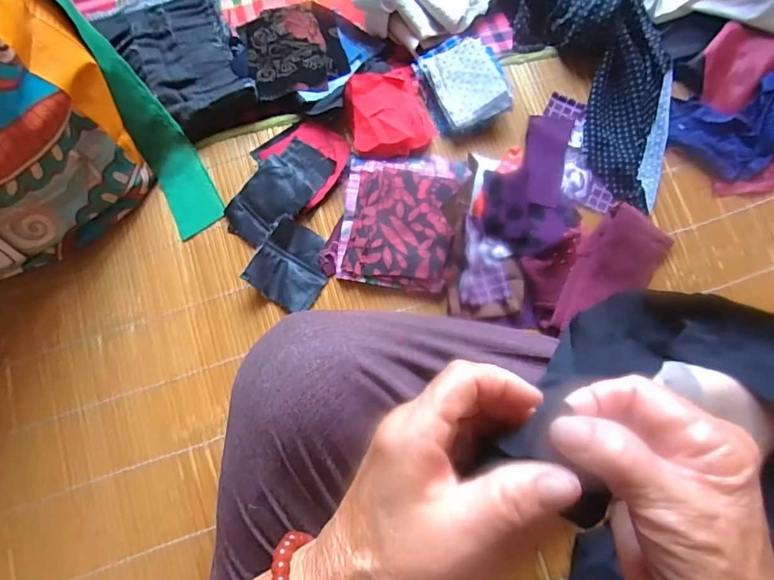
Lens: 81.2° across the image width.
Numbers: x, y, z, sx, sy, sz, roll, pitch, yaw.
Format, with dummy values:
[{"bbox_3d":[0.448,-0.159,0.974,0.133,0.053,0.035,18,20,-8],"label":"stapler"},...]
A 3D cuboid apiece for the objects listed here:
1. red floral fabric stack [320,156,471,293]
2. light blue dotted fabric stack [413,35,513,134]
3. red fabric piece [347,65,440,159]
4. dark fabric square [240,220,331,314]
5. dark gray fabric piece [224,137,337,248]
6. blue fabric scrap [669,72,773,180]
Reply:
[{"bbox_3d":[0.009,-0.069,0.429,0.113,0.019,0.131,11,74,3],"label":"red floral fabric stack"},{"bbox_3d":[0.076,-0.210,0.455,0.076,0.025,0.095,-19,75,-5],"label":"light blue dotted fabric stack"},{"bbox_3d":[0.002,-0.177,0.436,0.078,0.018,0.089,-13,79,-3],"label":"red fabric piece"},{"bbox_3d":[-0.089,-0.023,0.427,0.066,0.018,0.075,28,76,7],"label":"dark fabric square"},{"bbox_3d":[-0.105,-0.095,0.437,0.059,0.017,0.111,37,77,9],"label":"dark gray fabric piece"},{"bbox_3d":[0.417,-0.182,0.461,0.241,0.029,0.090,-17,75,-5],"label":"blue fabric scrap"}]

